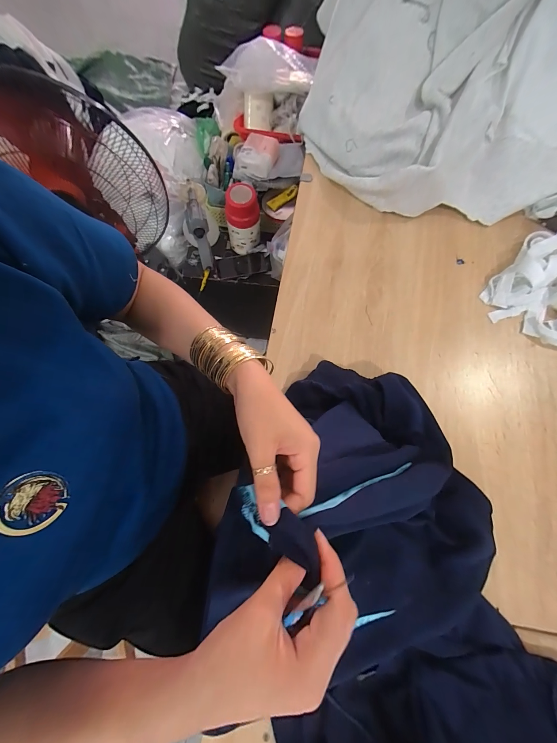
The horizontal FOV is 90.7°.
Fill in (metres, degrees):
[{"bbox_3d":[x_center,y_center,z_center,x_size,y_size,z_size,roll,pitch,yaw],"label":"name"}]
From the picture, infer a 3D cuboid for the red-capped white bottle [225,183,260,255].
[{"bbox_3d":[-0.105,-0.452,0.822,0.097,0.179,0.085,-4,73,-3],"label":"red-capped white bottle"}]

